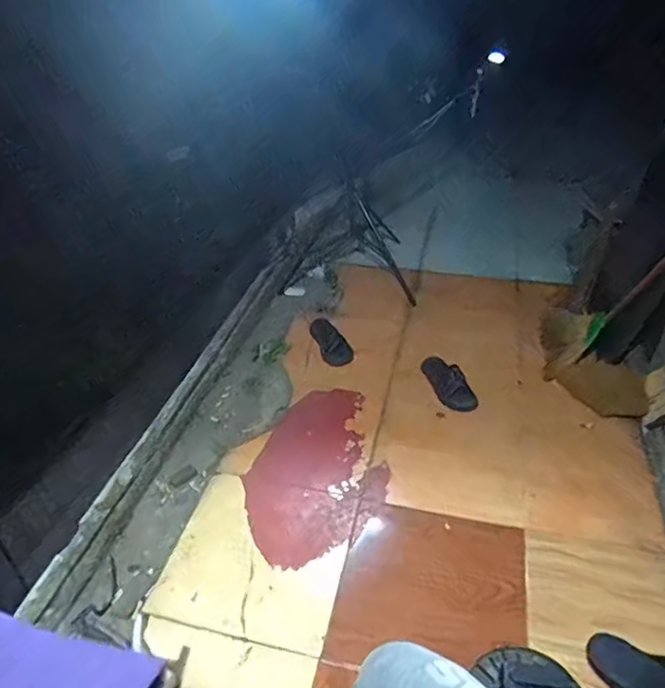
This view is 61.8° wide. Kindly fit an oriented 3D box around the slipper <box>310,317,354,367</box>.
[{"bbox_3d":[-0.005,-0.009,1.960,0.109,0.053,0.221,-18,55,-21],"label":"slipper"}]

